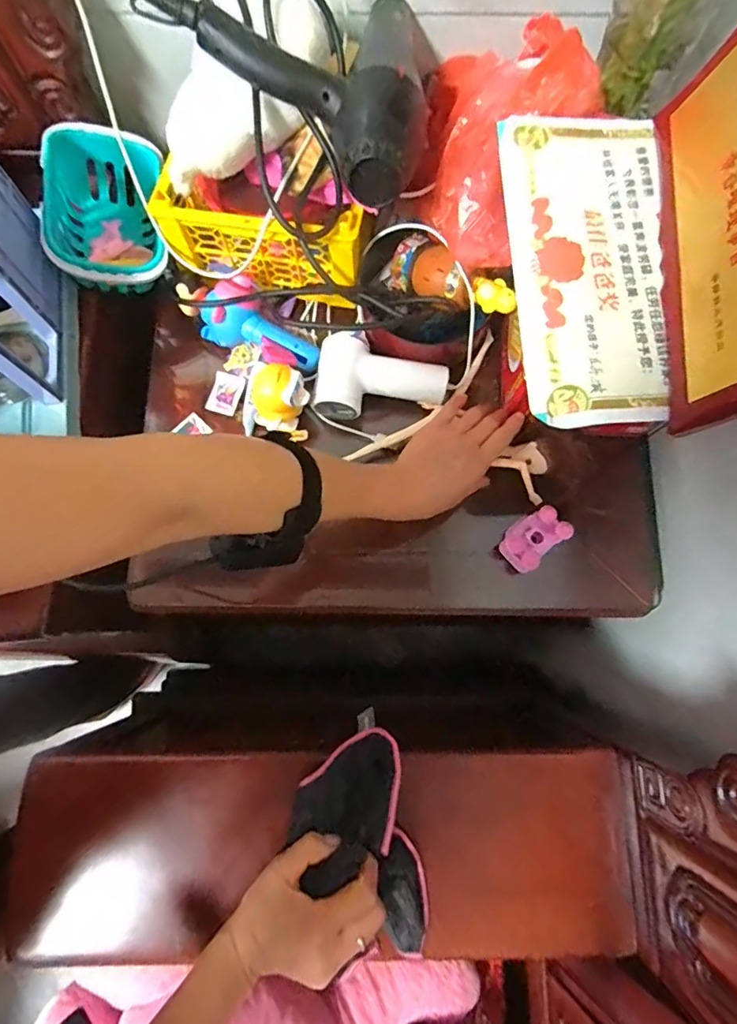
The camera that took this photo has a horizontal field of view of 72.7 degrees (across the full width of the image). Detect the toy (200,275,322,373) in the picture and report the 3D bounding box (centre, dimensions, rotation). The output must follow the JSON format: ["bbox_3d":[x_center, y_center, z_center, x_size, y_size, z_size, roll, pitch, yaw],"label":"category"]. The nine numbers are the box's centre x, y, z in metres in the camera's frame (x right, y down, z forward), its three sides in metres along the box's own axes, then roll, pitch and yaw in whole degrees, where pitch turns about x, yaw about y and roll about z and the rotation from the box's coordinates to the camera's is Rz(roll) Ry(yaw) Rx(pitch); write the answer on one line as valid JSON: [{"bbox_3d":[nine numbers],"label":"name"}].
[{"bbox_3d":[-0.122,-0.211,0.584,0.141,0.049,0.073,32,80,7],"label":"toy"}]

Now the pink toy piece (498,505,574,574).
[{"bbox_3d":[0.179,0.028,0.543,0.070,0.023,0.047,-40,80,-8],"label":"pink toy piece"}]

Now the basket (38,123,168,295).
[{"bbox_3d":[-0.295,-0.339,0.578,0.114,0.105,0.176,-9,78,-1],"label":"basket"}]

